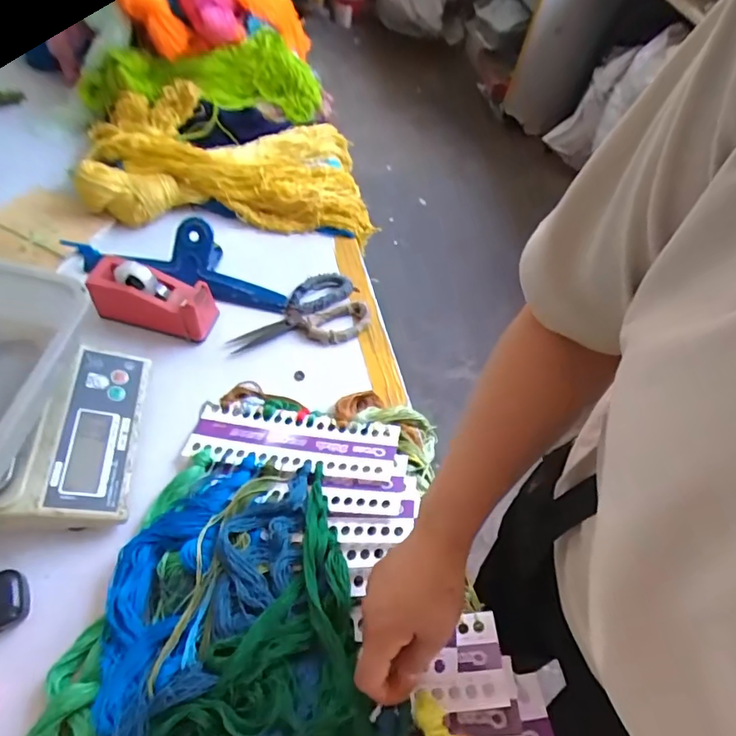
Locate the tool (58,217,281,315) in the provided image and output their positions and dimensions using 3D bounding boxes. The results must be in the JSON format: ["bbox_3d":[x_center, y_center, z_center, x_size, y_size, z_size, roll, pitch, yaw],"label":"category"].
[{"bbox_3d":[-0.231,-0.157,0.708,0.271,0.061,0.092,15,55,3],"label":"tool"}]

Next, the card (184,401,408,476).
[{"bbox_3d":[-0.083,0.086,0.578,0.250,0.009,0.071,5,42,7],"label":"card"}]

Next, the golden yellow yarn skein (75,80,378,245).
[{"bbox_3d":[-0.220,-0.352,0.834,0.466,0.085,0.276,5,55,-5],"label":"golden yellow yarn skein"}]

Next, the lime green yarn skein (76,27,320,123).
[{"bbox_3d":[-0.291,-0.514,0.895,0.419,0.110,0.098,-8,57,-13],"label":"lime green yarn skein"}]

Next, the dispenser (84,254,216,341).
[{"bbox_3d":[-0.280,-0.091,0.656,0.164,0.071,0.059,15,55,3],"label":"dispenser"}]

